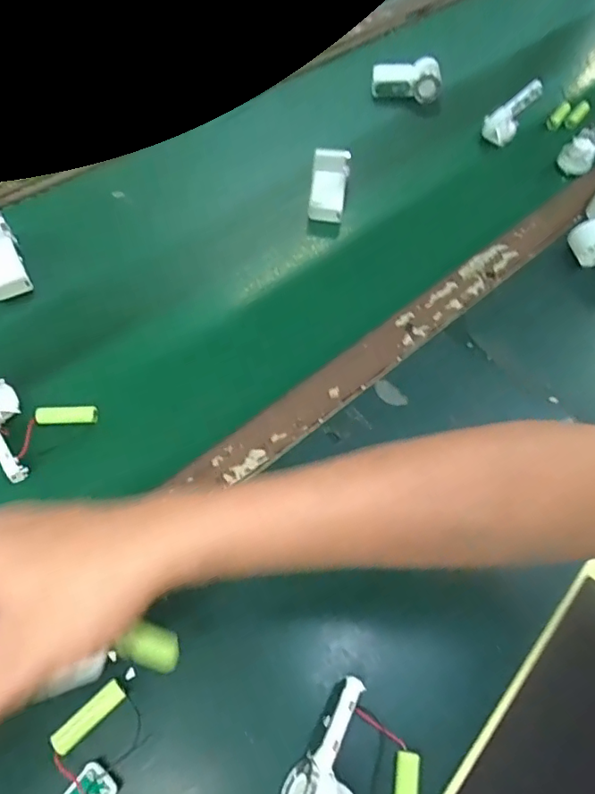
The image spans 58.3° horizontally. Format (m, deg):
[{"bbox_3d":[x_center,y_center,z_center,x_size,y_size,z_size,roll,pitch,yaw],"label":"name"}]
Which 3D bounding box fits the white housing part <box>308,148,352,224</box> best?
[{"bbox_3d":[0.037,-0.249,0.624,0.041,0.015,0.090,7,75,2],"label":"white housing part"}]

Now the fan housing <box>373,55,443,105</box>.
[{"bbox_3d":[0.157,-0.456,0.769,0.095,0.045,0.053,13,59,5],"label":"fan housing"}]

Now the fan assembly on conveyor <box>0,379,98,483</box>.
[{"bbox_3d":[-0.225,0.013,0.456,0.083,0.032,0.085,-33,65,-20],"label":"fan assembly on conveyor"}]

